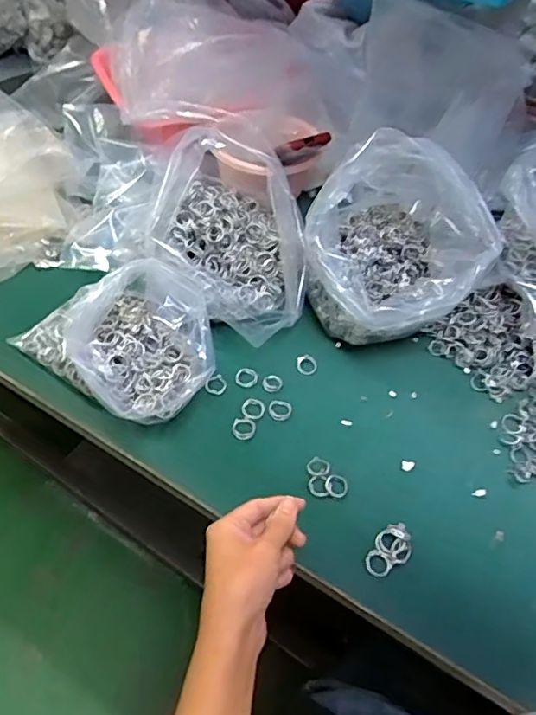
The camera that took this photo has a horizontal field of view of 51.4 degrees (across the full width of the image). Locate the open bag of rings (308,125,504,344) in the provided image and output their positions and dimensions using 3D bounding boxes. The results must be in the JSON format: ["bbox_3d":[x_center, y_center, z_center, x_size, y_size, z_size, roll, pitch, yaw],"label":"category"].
[{"bbox_3d":[0.137,-0.116,0.593,0.164,0.168,0.172,-29,59,-26],"label":"open bag of rings"}]

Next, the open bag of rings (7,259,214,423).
[{"bbox_3d":[-0.136,-0.028,0.548,0.177,0.100,0.142,36,57,22],"label":"open bag of rings"}]

